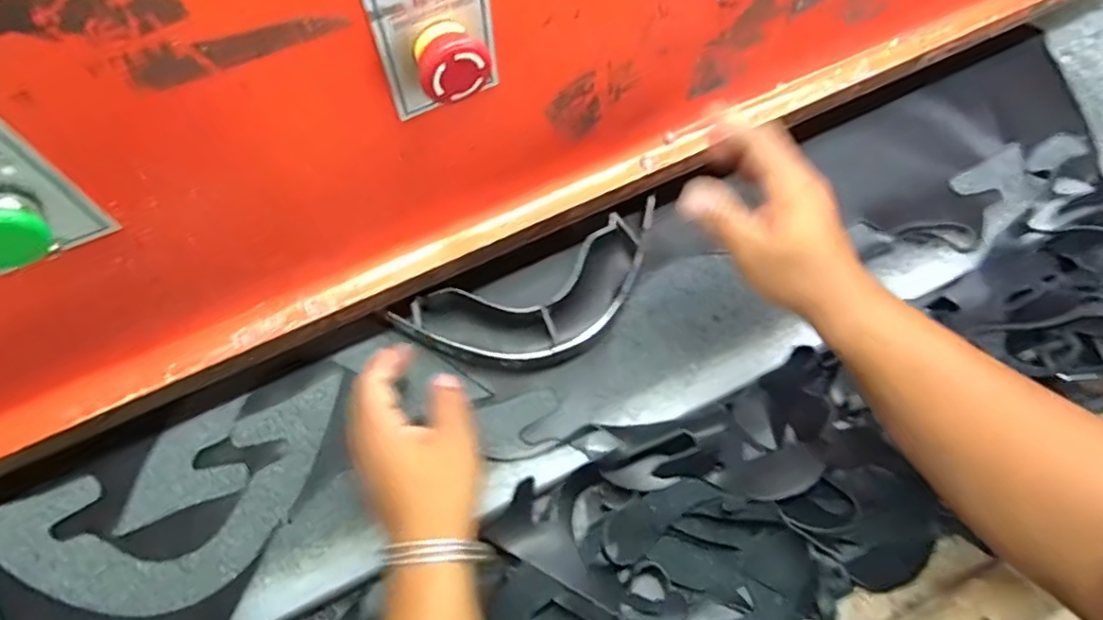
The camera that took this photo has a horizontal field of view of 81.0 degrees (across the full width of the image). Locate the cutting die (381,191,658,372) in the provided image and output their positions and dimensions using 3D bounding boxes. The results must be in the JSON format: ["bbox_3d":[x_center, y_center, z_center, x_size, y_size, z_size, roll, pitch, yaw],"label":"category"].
[{"bbox_3d":[-0.003,-0.003,0.511,0.229,0.037,0.085,-24,66,-11],"label":"cutting die"}]

